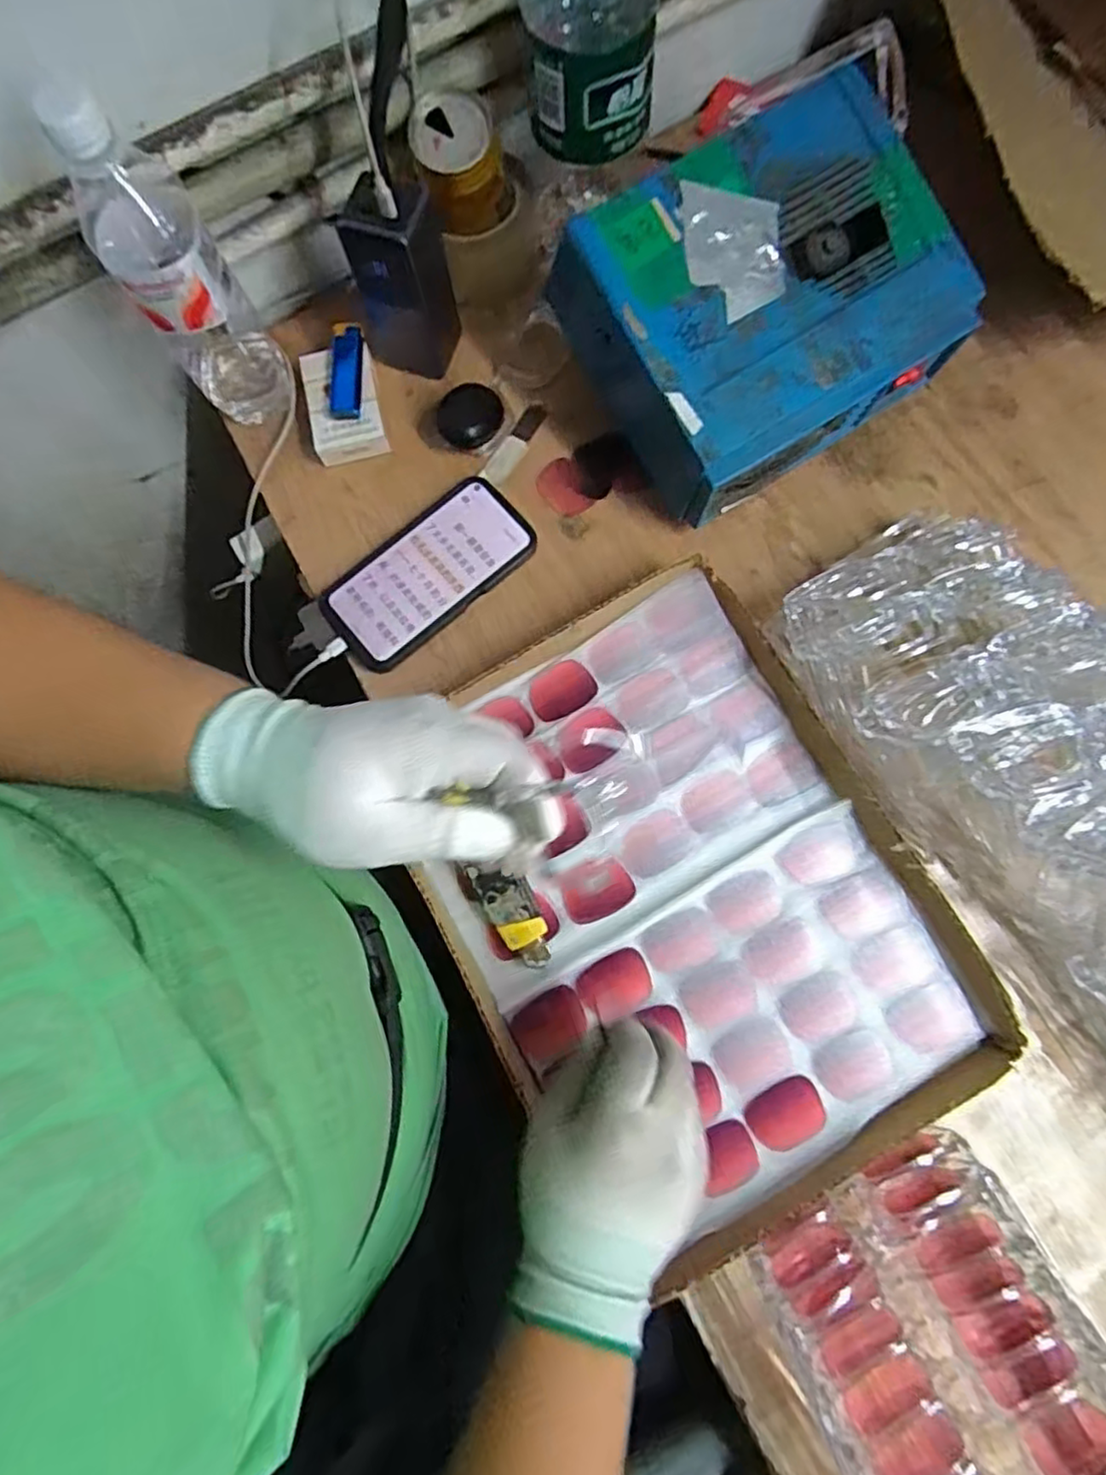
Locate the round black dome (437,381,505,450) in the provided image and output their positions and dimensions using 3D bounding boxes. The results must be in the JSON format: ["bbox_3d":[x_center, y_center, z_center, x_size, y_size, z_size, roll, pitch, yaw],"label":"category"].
[{"bbox_3d":[-0.066,-0.256,0.543,0.046,0.025,0.045,-1,79,3],"label":"round black dome"}]

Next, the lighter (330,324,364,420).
[{"bbox_3d":[-0.164,-0.289,0.541,0.026,0.017,0.077,0,79,3],"label":"lighter"}]

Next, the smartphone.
[{"bbox_3d":[-0.095,-0.127,0.524,0.162,0.009,0.082,-42,80,-5],"label":"smartphone"}]

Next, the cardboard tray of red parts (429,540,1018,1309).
[{"bbox_3d":[0.082,0.106,0.458,0.288,0.035,0.383,-29,79,-5],"label":"cardboard tray of red parts"}]

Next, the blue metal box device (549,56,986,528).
[{"bbox_3d":[0.149,-0.298,0.489,0.241,0.137,0.190,-34,79,-4],"label":"blue metal box device"}]

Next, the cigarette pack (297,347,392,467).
[{"bbox_3d":[-0.169,-0.269,0.550,0.057,0.028,0.088,-12,78,1],"label":"cigarette pack"}]

